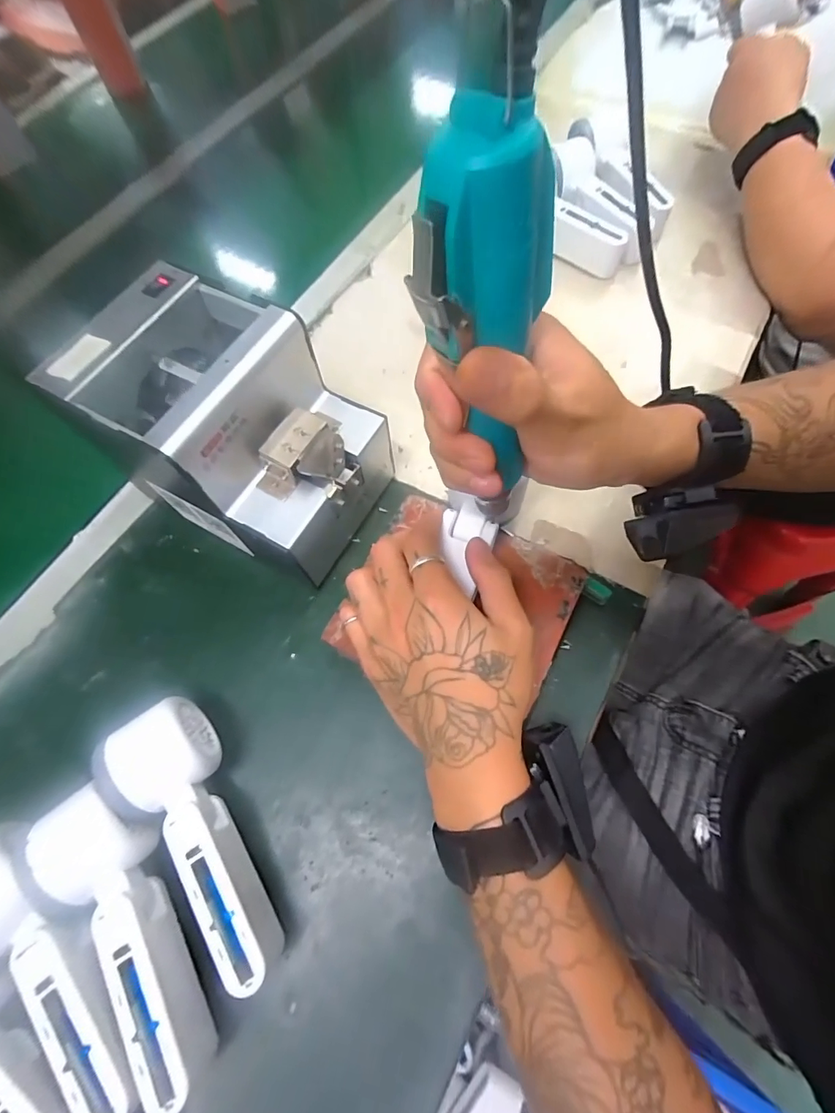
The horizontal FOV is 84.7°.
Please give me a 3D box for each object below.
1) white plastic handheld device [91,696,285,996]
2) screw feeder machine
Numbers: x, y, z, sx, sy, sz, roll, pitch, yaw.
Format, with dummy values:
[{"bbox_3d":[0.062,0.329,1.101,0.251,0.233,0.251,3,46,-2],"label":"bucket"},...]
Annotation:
[{"bbox_3d":[-0.131,0.169,0.281,0.056,0.052,0.165,-34,68,-11],"label":"white plastic handheld device"},{"bbox_3d":[-0.125,-0.089,0.339,0.171,0.144,0.122,28,71,16],"label":"screw feeder machine"}]

